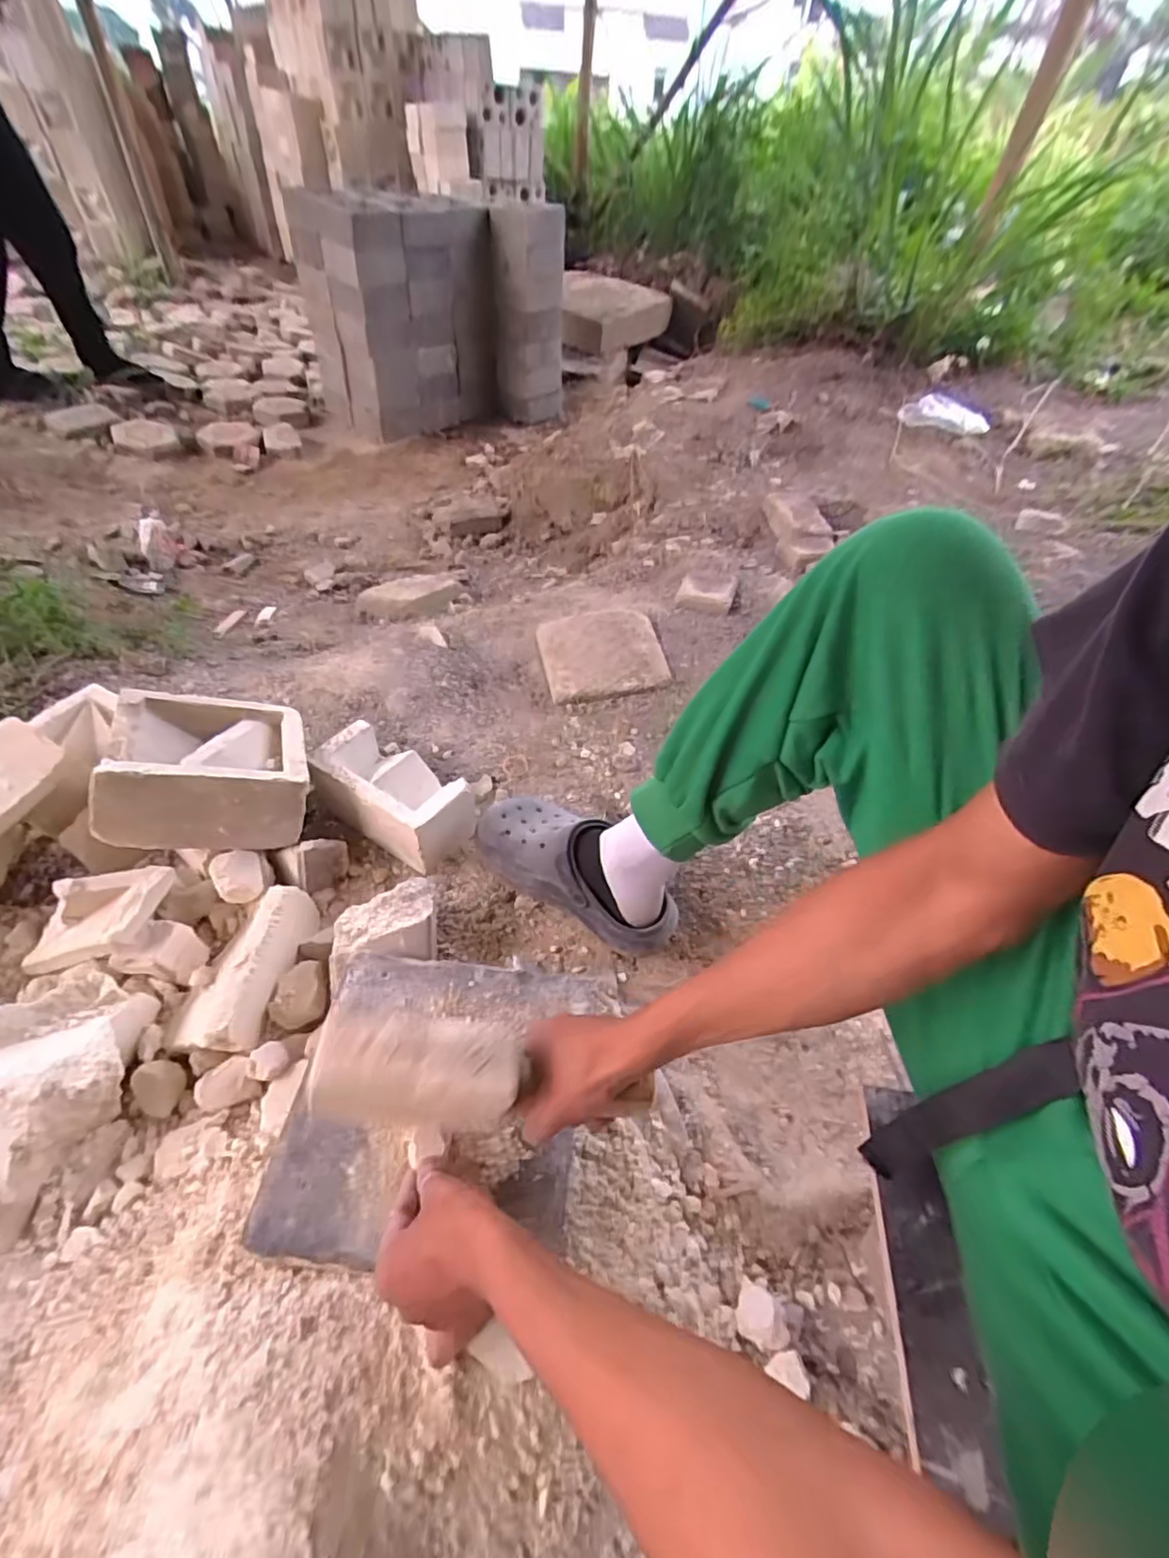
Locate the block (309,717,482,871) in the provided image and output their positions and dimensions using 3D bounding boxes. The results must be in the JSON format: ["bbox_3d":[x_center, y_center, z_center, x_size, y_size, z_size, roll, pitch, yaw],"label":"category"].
[{"bbox_3d":[-0.254,0.019,0.798,0.210,0.092,0.109,26,51,19],"label":"block"}]

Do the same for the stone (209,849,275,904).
[{"bbox_3d":[-0.401,0.115,0.704,0.057,0.041,0.061,2,47,-2],"label":"stone"}]

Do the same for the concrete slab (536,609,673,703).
[{"bbox_3d":[0.030,-0.219,1.025,0.202,0.036,0.194,-8,50,-13],"label":"concrete slab"}]

